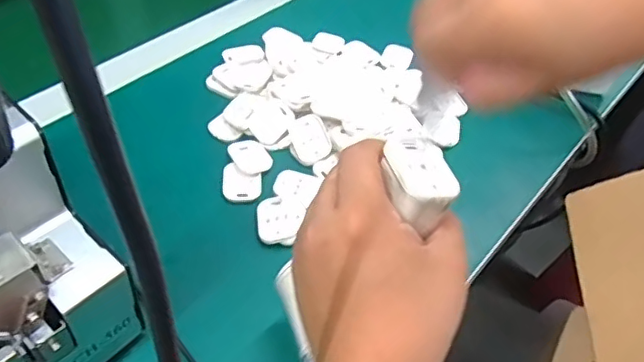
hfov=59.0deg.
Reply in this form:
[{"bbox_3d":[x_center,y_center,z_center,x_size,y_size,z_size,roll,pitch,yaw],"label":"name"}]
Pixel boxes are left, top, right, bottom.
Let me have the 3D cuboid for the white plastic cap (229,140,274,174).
[{"bbox_3d":[-0.060,-0.021,0.478,0.030,0.004,0.036,-17,52,-21],"label":"white plastic cap"}]

